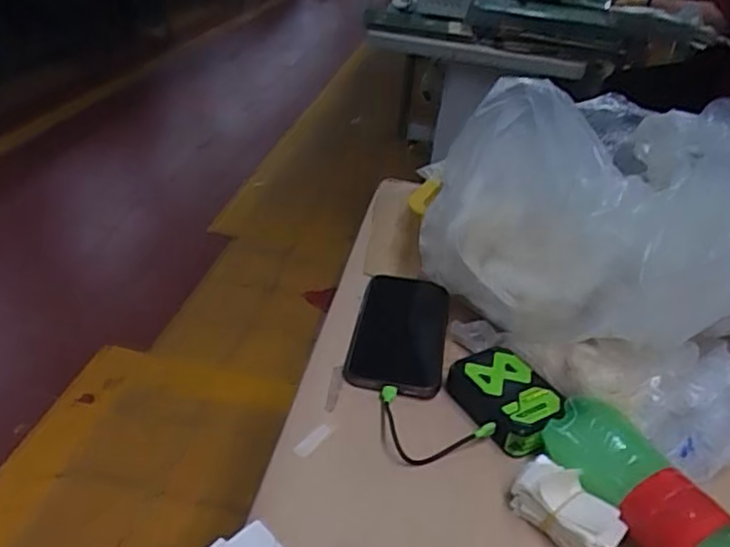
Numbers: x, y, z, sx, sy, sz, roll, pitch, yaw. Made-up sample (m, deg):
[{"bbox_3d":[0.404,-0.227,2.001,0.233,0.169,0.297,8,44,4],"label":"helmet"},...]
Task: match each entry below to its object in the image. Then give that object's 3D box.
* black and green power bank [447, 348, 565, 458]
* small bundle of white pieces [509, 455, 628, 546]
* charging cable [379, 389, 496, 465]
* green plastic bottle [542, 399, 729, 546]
[{"bbox_3d":[0.112,0.101,0.517,0.061,0.032,0.094,-9,34,-25],"label":"black and green power bank"},{"bbox_3d":[0.132,0.156,0.427,0.070,0.041,0.038,27,36,30],"label":"small bundle of white pieces"},{"bbox_3d":[0.050,0.110,0.505,0.074,0.014,0.074,-9,34,-25],"label":"charging cable"},{"bbox_3d":[0.197,0.164,0.414,0.057,0.058,0.208,-12,36,-29],"label":"green plastic bottle"}]

